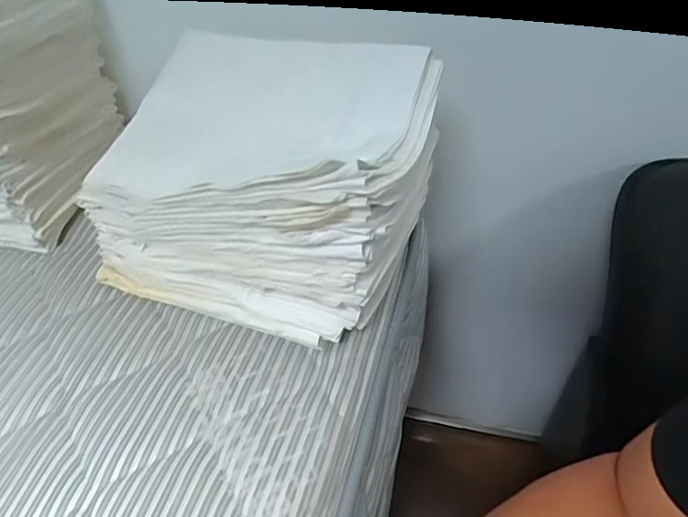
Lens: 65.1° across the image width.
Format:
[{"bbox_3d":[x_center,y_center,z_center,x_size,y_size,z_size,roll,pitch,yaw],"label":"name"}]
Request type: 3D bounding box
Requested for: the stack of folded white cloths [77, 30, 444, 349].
[{"bbox_3d":[-0.075,-0.067,0.521,0.279,0.227,0.206,16,53,18],"label":"stack of folded white cloths"}]

